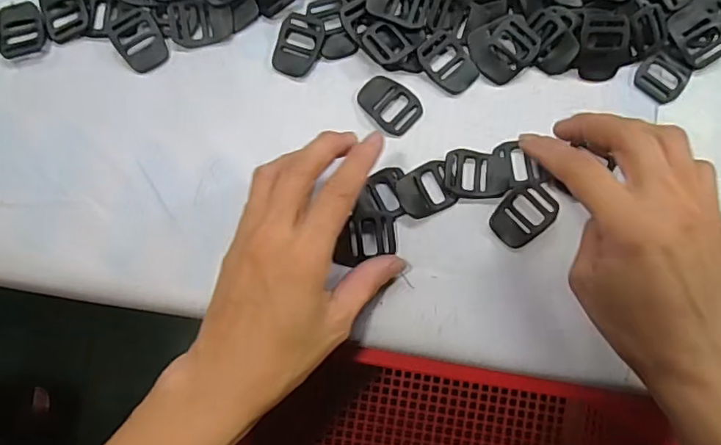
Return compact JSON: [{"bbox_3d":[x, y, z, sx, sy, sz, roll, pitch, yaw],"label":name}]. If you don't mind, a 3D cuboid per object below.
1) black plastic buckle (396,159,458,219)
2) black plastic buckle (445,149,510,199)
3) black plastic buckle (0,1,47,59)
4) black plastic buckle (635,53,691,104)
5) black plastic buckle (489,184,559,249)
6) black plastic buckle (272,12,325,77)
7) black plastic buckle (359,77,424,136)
[{"bbox_3d":[0.039,-0.019,0.322,0.034,0.008,0.029,-27,79,-6],"label":"black plastic buckle"},{"bbox_3d":[0.070,-0.029,0.326,0.039,0.004,0.028,5,77,1],"label":"black plastic buckle"},{"bbox_3d":[-0.218,-0.126,0.351,0.029,0.007,0.038,-12,78,-3],"label":"black plastic buckle"},{"bbox_3d":[0.190,-0.091,0.339,0.028,0.004,0.028,39,80,8],"label":"black plastic buckle"},{"bbox_3d":[0.097,-0.005,0.321,0.040,0.006,0.027,-39,80,-9],"label":"black plastic buckle"},{"bbox_3d":[-0.039,-0.112,0.343,0.029,0.005,0.039,14,77,3],"label":"black plastic buckle"},{"bbox_3d":[0.018,-0.074,0.336,0.029,0.004,0.039,-44,81,-9],"label":"black plastic buckle"}]

